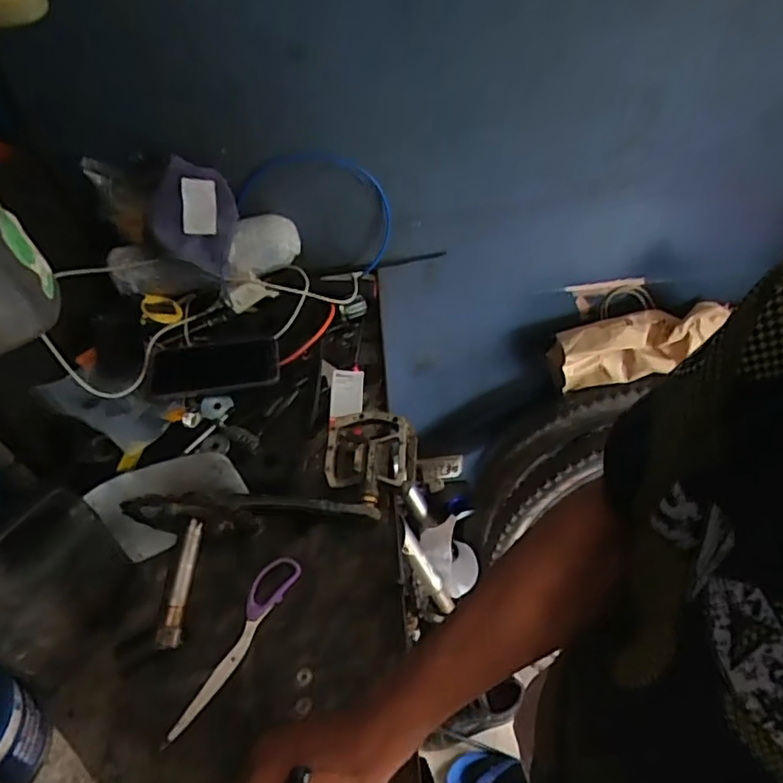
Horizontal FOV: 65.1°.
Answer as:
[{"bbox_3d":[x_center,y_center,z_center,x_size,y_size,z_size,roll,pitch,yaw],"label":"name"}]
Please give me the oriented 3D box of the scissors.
[{"bbox_3d":[-0.155,0.243,0.600,0.034,0.009,0.193,22,53,21],"label":"scissors"}]

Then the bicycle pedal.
[{"bbox_3d":[-0.023,0.068,0.711,0.104,0.028,0.096,1,48,4],"label":"bicycle pedal"}]

